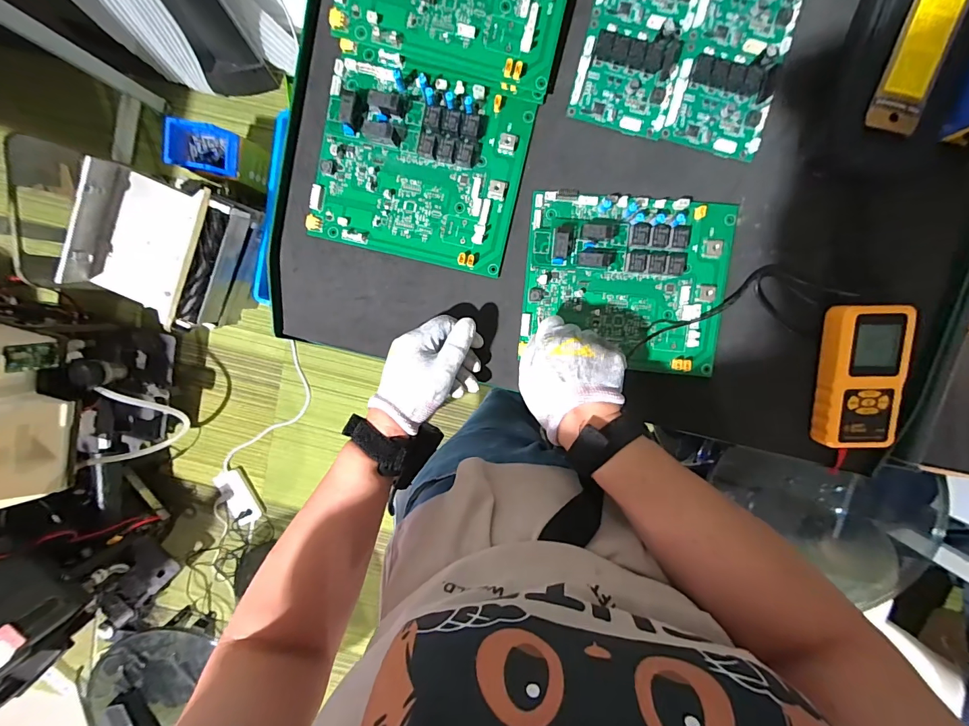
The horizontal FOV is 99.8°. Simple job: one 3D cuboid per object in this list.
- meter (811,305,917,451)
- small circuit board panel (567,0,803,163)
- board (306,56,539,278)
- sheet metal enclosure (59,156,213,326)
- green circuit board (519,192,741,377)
[{"bbox_3d":[0.380,0.015,0.408,0.072,0.023,0.141,1,98,3],"label":"meter"},{"bbox_3d":[0.193,-0.308,0.383,0.186,0.022,0.180,14,98,1],"label":"small circuit board panel"},{"bbox_3d":[-0.066,-0.194,0.403,0.204,0.028,0.174,14,98,1],"label":"board"},{"bbox_3d":[-0.745,-0.264,0.874,0.209,0.091,0.303,27,98,-1],"label":"sheet metal enclosure"},{"bbox_3d":[0.144,-0.080,0.408,0.201,0.028,0.169,5,98,2],"label":"green circuit board"}]

